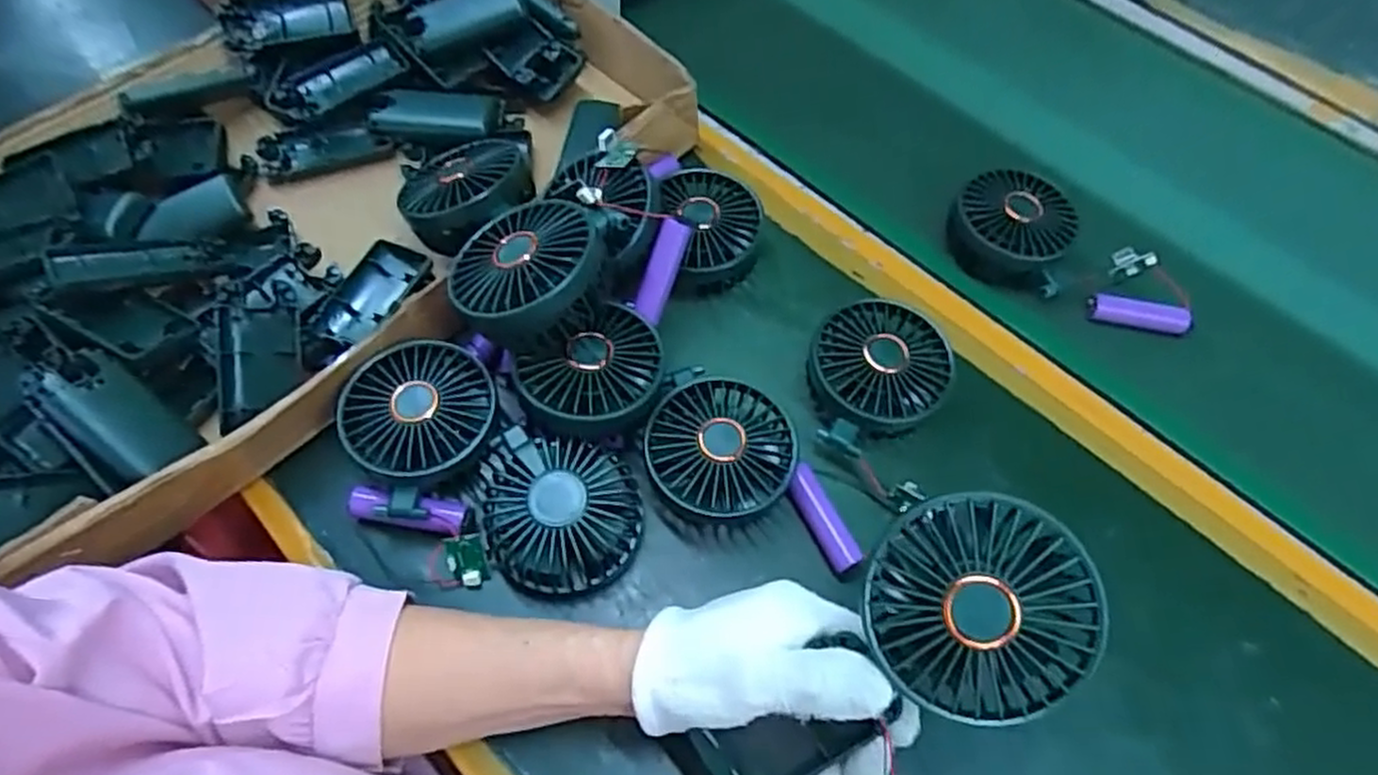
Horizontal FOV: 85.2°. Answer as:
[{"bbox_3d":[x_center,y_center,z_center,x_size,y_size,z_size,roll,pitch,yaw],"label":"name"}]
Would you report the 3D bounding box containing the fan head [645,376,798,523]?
[{"bbox_3d":[0.018,0.039,0.442,0.083,0.044,0.087,2,60,-3],"label":"fan head"}]

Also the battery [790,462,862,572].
[{"bbox_3d":[0.078,0.075,0.442,0.018,0.018,0.065,-24,65,-15],"label":"battery"}]

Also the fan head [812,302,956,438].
[{"bbox_3d":[0.120,-0.010,0.474,0.087,0.041,0.080,1,61,-2],"label":"fan head"}]

